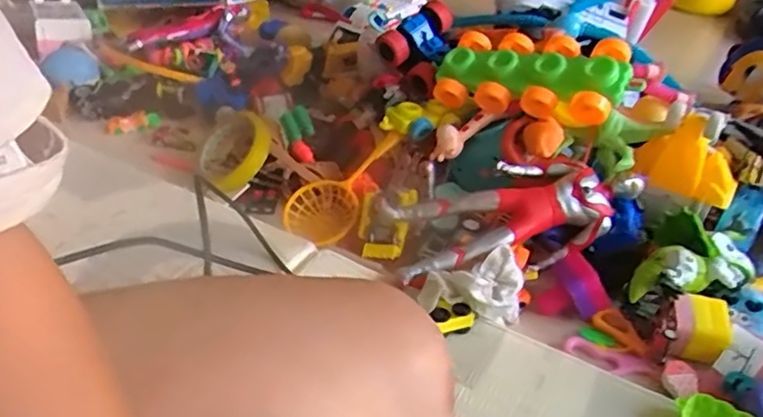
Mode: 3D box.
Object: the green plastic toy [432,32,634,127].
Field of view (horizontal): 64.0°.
[{"bbox_3d":[0.144,-0.134,0.608,0.197,0.051,0.086,14,74,34],"label":"green plastic toy"}]

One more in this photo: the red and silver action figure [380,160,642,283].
[{"bbox_3d":[0.118,0.001,0.561,0.219,0.061,0.087,-10,37,-17],"label":"red and silver action figure"}]

